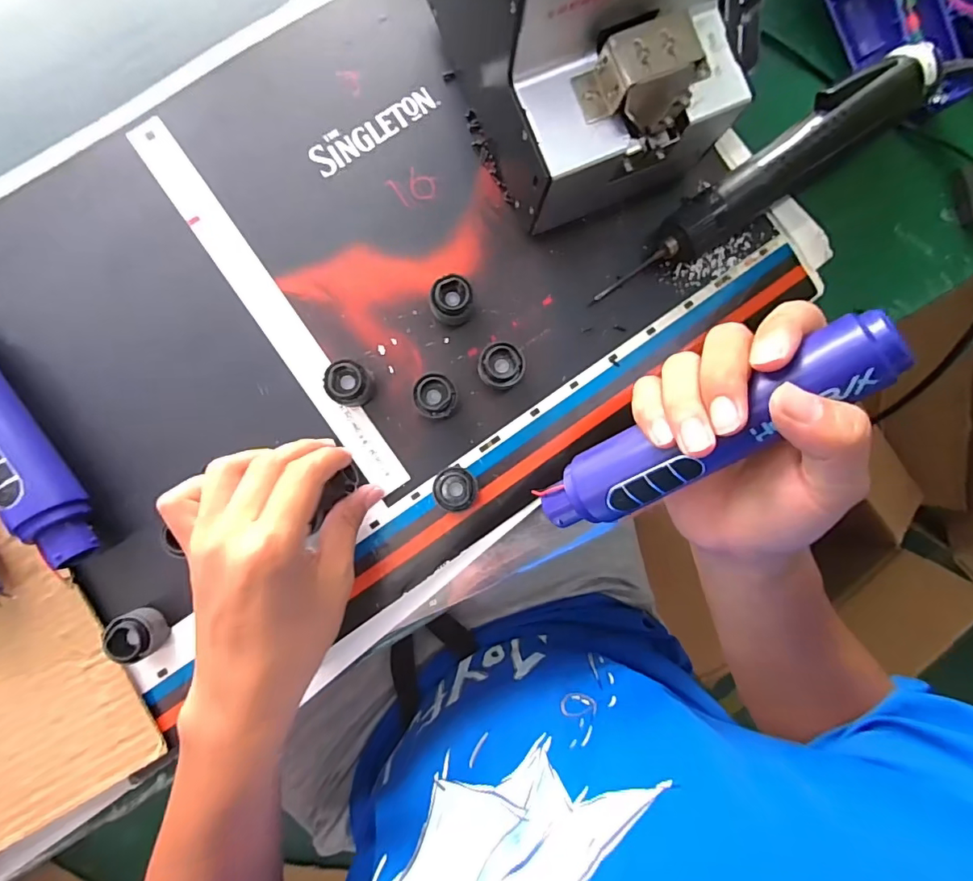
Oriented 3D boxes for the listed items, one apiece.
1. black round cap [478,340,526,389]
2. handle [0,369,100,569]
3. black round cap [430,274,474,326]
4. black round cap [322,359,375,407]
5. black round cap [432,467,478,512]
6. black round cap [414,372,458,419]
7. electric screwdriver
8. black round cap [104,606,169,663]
[{"bbox_3d":[0.009,-0.050,0.330,0.029,0.027,0.028,0,88,-3],"label":"black round cap"},{"bbox_3d":[-0.294,-0.004,0.304,0.030,0.035,0.175,-36,91,-4],"label":"handle"},{"bbox_3d":[-0.022,-0.092,0.329,0.027,0.028,0.025,0,87,-3],"label":"black round cap"},{"bbox_3d":[-0.088,-0.036,0.324,0.027,0.024,0.026,0,88,-3],"label":"black round cap"},{"bbox_3d":[-0.020,0.032,0.328,0.028,0.017,0.027,0,88,-3],"label":"black round cap"},{"bbox_3d":[-0.033,-0.028,0.327,0.026,0.025,0.028,0,88,-3],"label":"black round cap"},{"bbox_3d":[0.185,-0.174,0.334,0.263,0.049,0.040,-35,91,-4],"label":"electric screwdriver"},{"bbox_3d":[-0.213,0.119,0.308,0.030,0.019,0.028,0,88,-3],"label":"black round cap"}]

